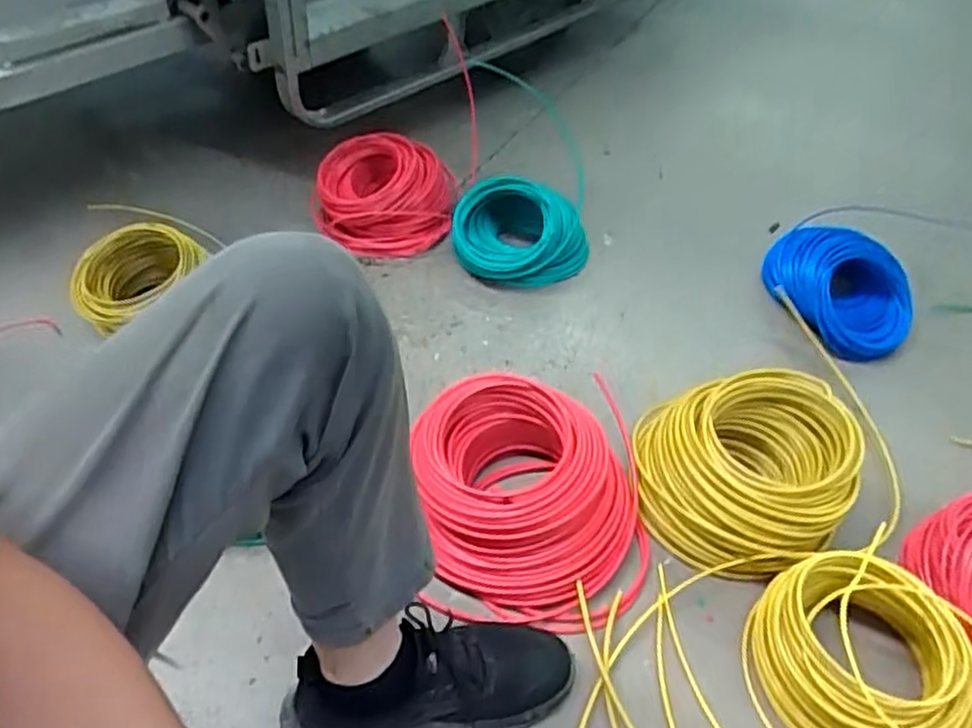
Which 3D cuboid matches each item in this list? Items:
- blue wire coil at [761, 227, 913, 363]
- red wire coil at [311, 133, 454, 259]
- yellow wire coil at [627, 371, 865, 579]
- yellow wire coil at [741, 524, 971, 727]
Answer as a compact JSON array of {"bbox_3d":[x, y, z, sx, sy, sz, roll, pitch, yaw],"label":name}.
[{"bbox_3d":[0.545,-0.115,1.142,0.224,0.097,0.205,1,45,-1],"label":"blue wire coil"},{"bbox_3d":[-0.173,-0.287,1.242,0.239,0.124,0.205,-1,45,-3],"label":"red wire coil"},{"bbox_3d":[0.303,0.125,0.876,0.249,0.124,0.221,-11,47,-13],"label":"yellow wire coil"},{"bbox_3d":[0.372,0.289,0.712,0.191,0.134,0.189,1,45,-1],"label":"yellow wire coil"}]

